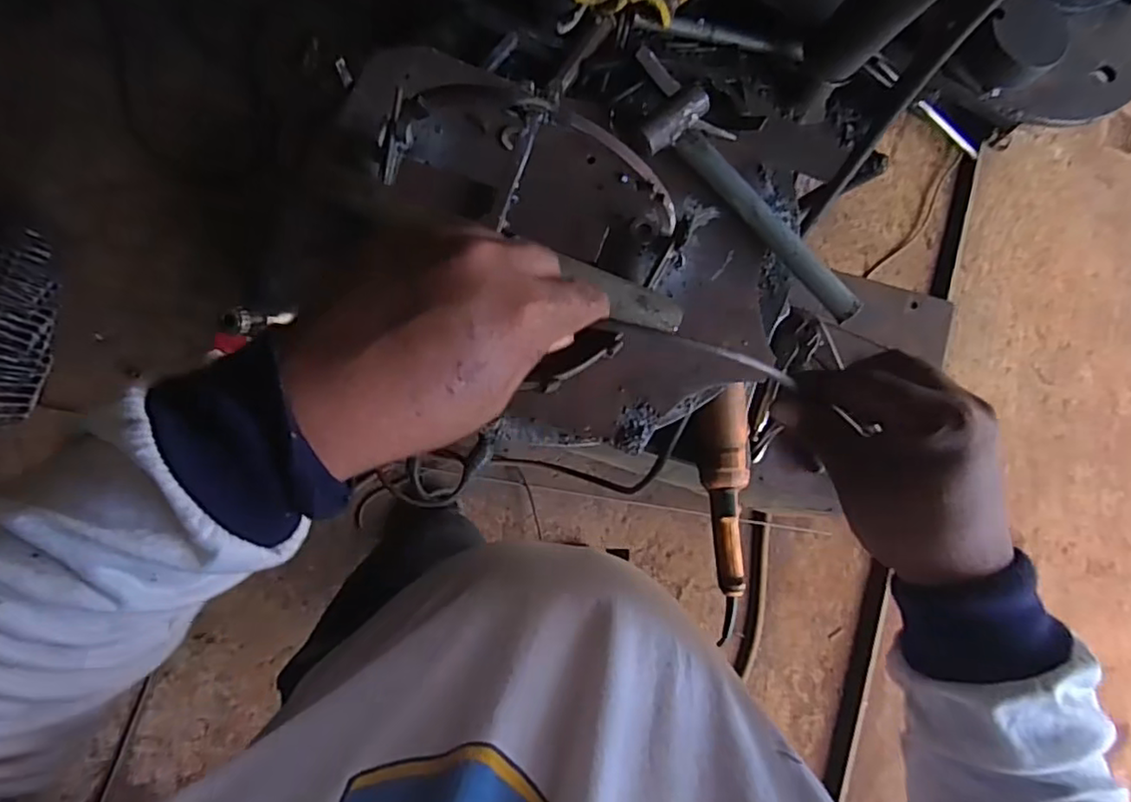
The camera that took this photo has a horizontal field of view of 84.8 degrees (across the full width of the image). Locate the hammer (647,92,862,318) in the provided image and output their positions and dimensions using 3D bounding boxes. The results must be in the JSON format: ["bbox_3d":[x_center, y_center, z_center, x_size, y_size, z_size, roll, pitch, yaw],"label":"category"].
[{"bbox_3d":[0.172,-0.174,0.539,0.240,0.039,0.076,44,81,4],"label":"hammer"}]

